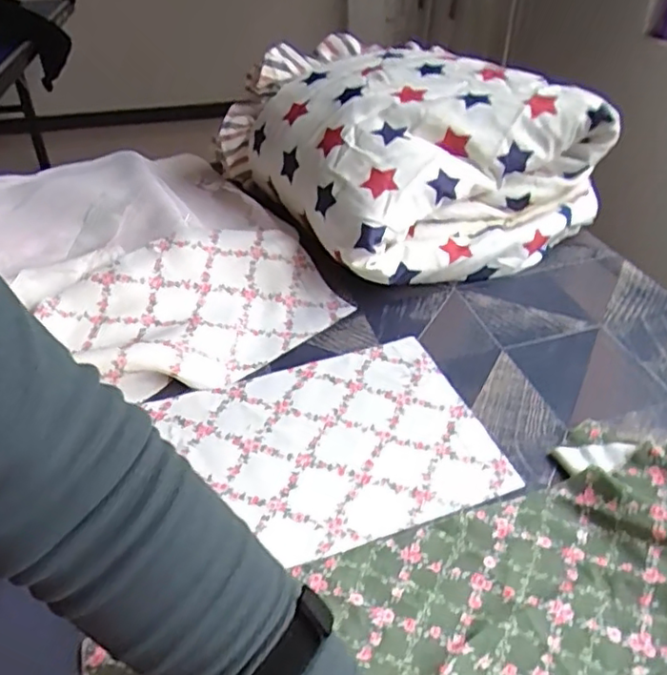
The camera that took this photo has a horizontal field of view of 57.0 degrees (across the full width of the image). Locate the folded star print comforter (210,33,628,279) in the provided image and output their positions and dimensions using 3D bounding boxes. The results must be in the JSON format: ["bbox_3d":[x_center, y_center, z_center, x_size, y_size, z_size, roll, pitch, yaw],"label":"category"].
[{"bbox_3d":[0.087,-0.247,0.839,0.368,0.209,0.410,-24,44,-26],"label":"folded star print comforter"}]

